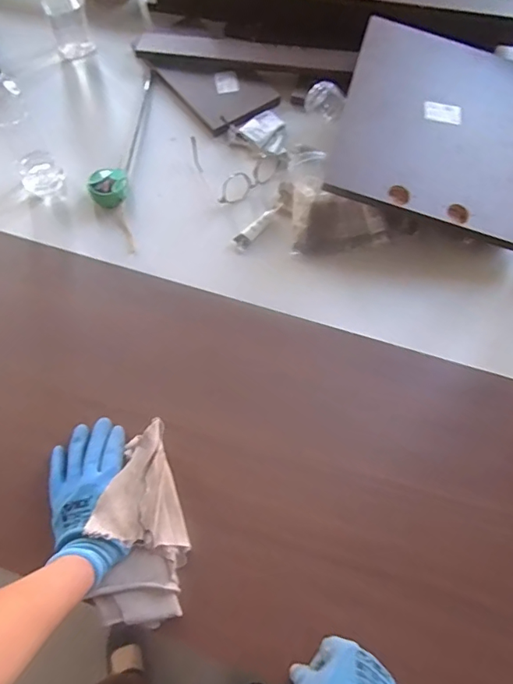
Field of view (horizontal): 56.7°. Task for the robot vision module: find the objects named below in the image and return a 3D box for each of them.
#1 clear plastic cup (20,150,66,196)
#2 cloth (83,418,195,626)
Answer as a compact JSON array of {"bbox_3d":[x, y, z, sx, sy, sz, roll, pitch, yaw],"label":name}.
[{"bbox_3d":[-0.373,-0.290,0.823,0.058,0.048,0.058,0,64,1],"label":"clear plastic cup"},{"bbox_3d":[-0.136,0.211,0.563,0.098,0.058,0.218,-3,72,2],"label":"cloth"}]

